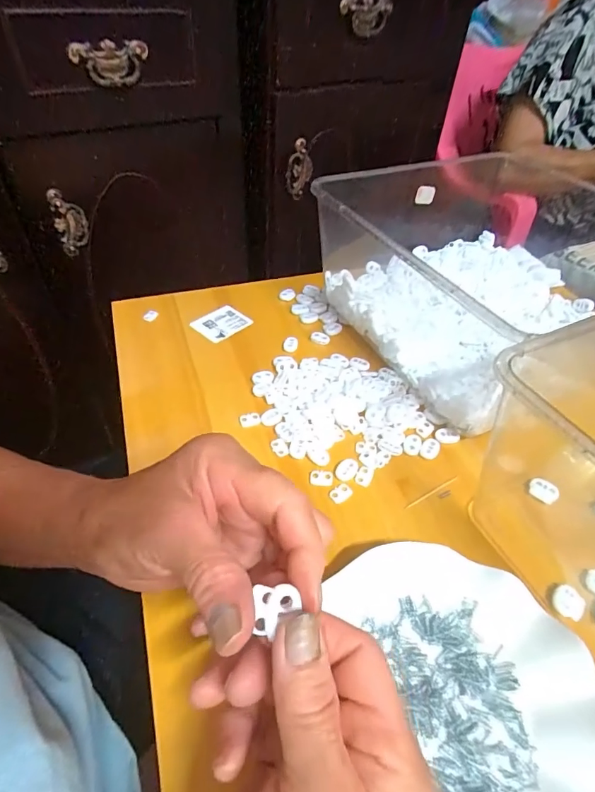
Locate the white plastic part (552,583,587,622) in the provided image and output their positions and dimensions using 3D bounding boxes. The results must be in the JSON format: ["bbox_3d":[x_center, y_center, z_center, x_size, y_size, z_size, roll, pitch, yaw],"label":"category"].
[{"bbox_3d":[0.187,0.142,0.301,0.019,0.005,0.021,30,51,23],"label":"white plastic part"}]

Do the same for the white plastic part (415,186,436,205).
[{"bbox_3d":[0.157,-0.247,0.537,0.028,0.021,0.006,-8,48,-20],"label":"white plastic part"}]

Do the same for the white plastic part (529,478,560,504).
[{"bbox_3d":[0.207,0.079,0.367,0.022,0.004,0.020,34,52,26],"label":"white plastic part"}]

